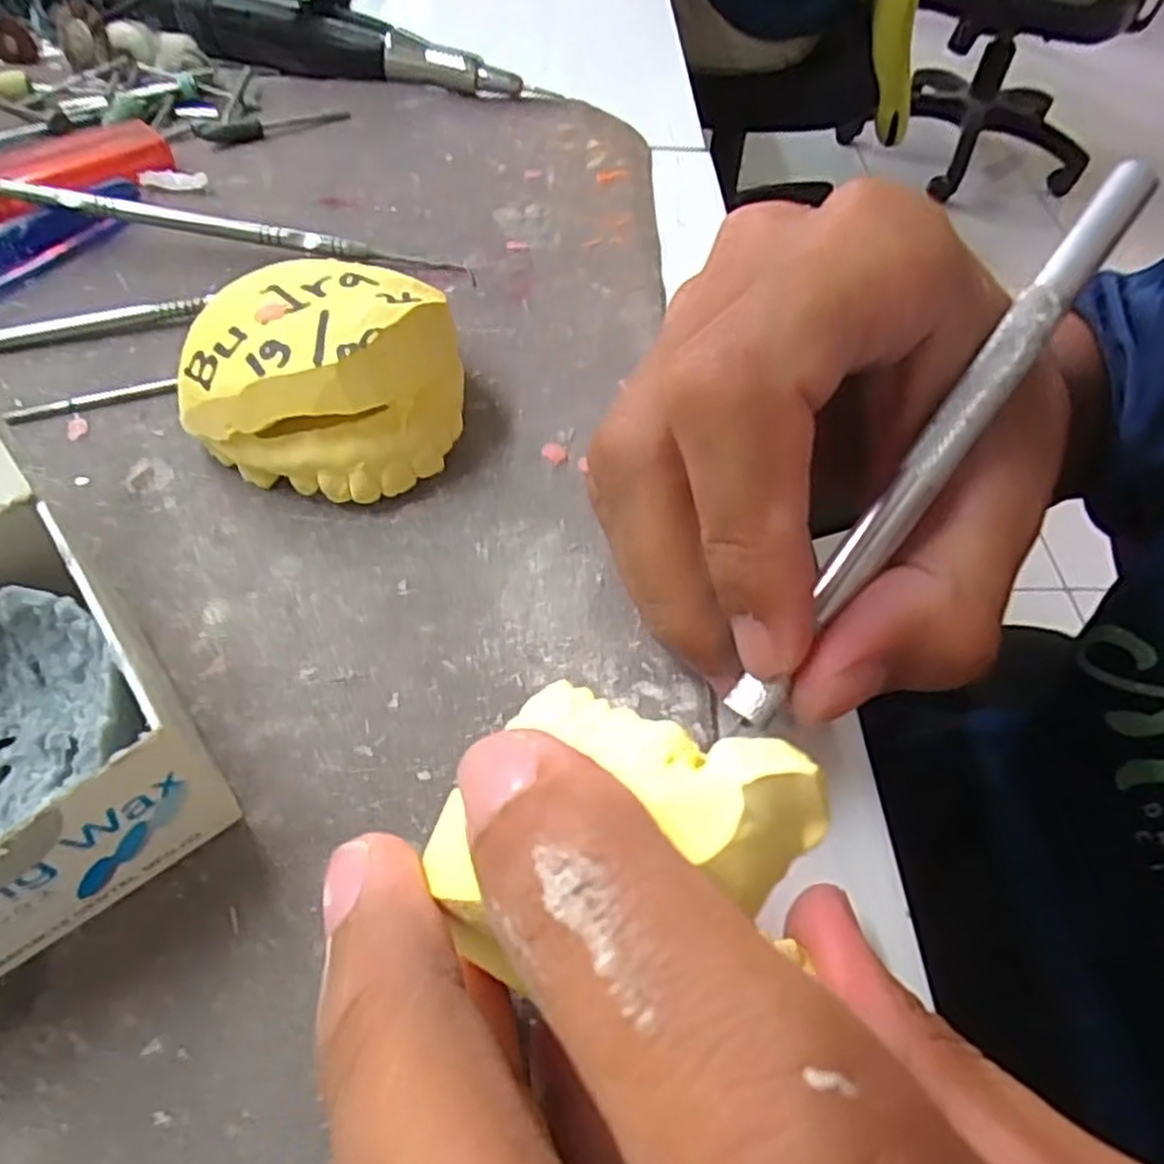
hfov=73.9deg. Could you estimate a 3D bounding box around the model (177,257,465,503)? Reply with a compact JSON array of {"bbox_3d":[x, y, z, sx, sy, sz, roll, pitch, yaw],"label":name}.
[{"bbox_3d":[-0.058,-0.047,0.176,0.060,0.035,0.052,1,54,-4],"label":"model"}]

